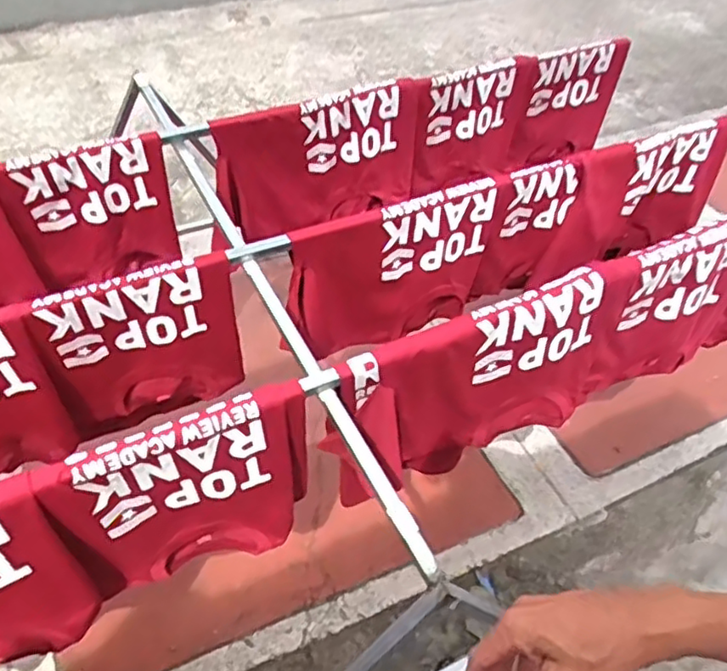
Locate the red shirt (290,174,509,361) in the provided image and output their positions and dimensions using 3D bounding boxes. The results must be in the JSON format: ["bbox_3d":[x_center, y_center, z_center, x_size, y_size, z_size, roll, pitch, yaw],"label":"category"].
[{"bbox_3d":[0.069,-0.121,1.187,0.420,0.317,0.052,-19,59,-21],"label":"red shirt"}]

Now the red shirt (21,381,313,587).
[{"bbox_3d":[-0.239,0.230,0.901,0.337,0.351,0.067,-10,56,-15],"label":"red shirt"}]

